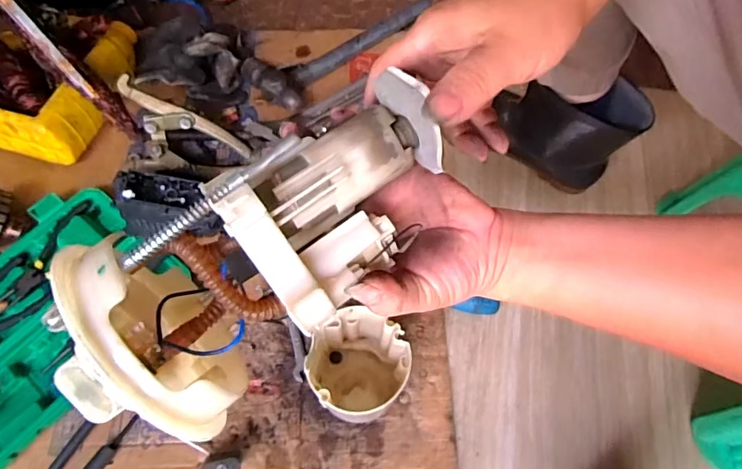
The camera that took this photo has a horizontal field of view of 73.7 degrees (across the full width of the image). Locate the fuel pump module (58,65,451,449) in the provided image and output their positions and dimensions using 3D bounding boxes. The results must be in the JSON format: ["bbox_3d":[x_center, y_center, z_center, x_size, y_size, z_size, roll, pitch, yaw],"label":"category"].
[{"bbox_3d":[-0.053,0.006,0.259,0.215,0.081,0.096,-42,71,-15],"label":"fuel pump module"}]

